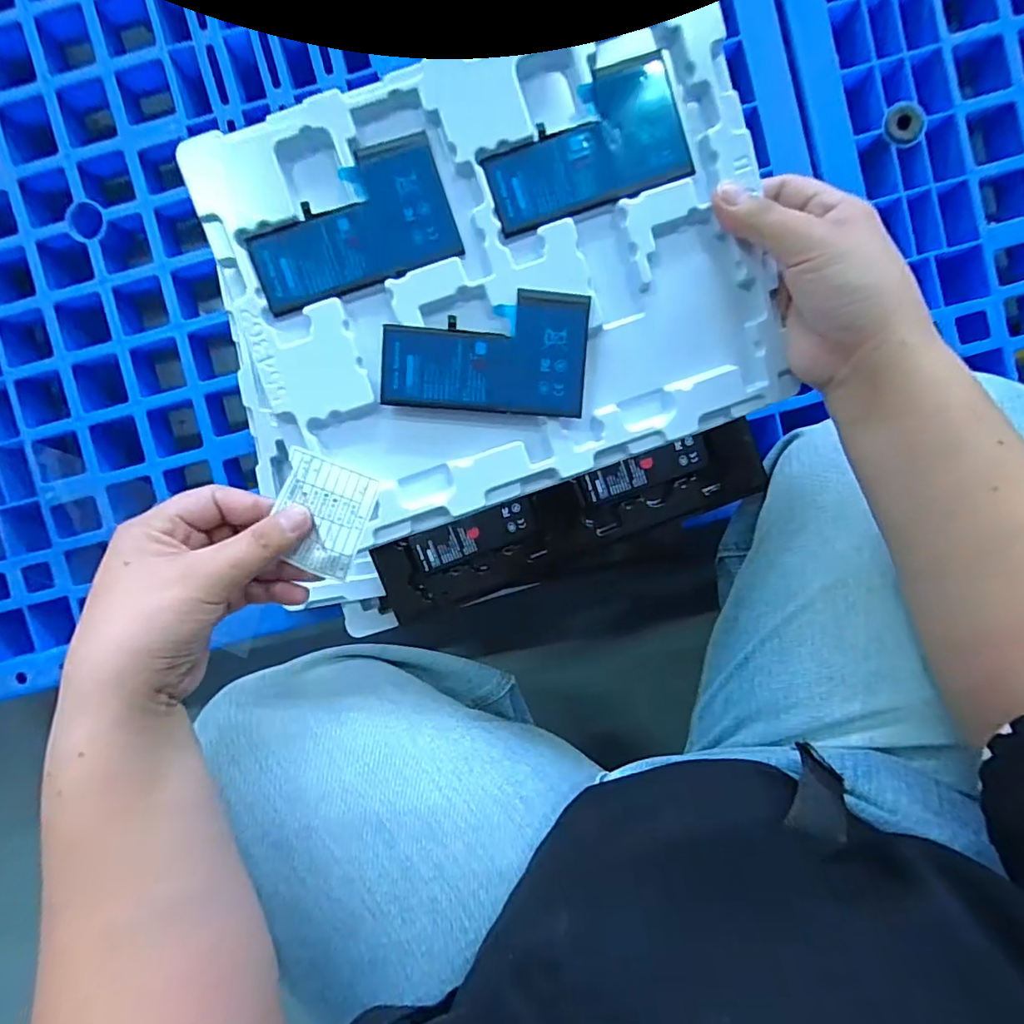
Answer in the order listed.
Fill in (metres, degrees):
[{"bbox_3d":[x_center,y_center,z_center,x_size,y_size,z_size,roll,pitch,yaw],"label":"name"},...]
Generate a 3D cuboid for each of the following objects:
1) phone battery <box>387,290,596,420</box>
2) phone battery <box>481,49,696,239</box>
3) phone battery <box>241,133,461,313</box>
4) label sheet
[{"bbox_3d":[-0.013,-0.083,0.284,0.102,0.005,0.061,3,97,-4],"label":"phone battery"},{"bbox_3d":[0.037,-0.186,0.282,0.104,0.007,0.061,-18,92,1],"label":"phone battery"},{"bbox_3d":[-0.081,-0.144,0.280,0.101,0.007,0.061,-19,92,1],"label":"phone battery"},{"bbox_3d":[-0.099,0.002,0.288,0.046,0.004,0.058,20,94,-4],"label":"label sheet"}]

